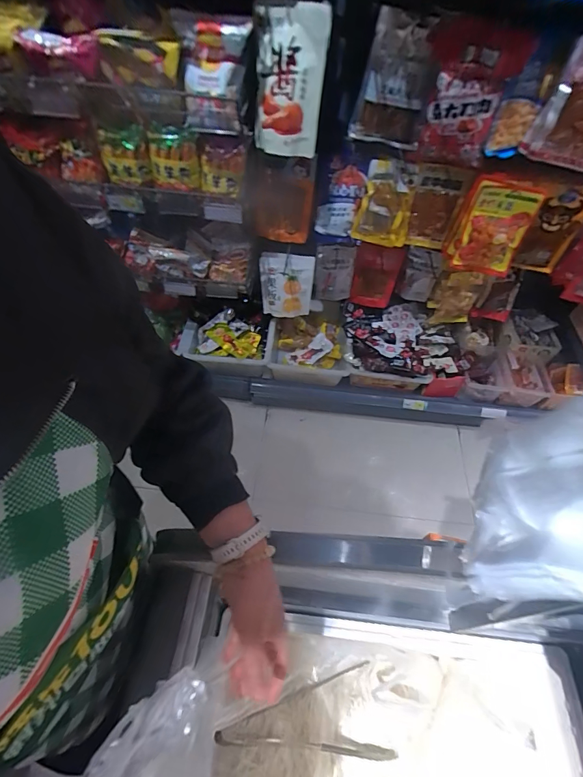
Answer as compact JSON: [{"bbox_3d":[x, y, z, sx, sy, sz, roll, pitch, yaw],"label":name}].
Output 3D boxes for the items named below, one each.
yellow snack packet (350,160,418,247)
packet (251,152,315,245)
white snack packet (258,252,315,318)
[{"bbox_3d":[0.278,-0.535,1.150,0.166,0.233,0.065,13,54,5],"label":"yellow snack packet"},{"bbox_3d":[-0.028,-0.587,1.213,0.178,0.256,0.062,13,54,5],"label":"packet"},{"bbox_3d":[-0.020,-0.349,1.342,0.182,0.227,0.063,7,54,1],"label":"white snack packet"}]

